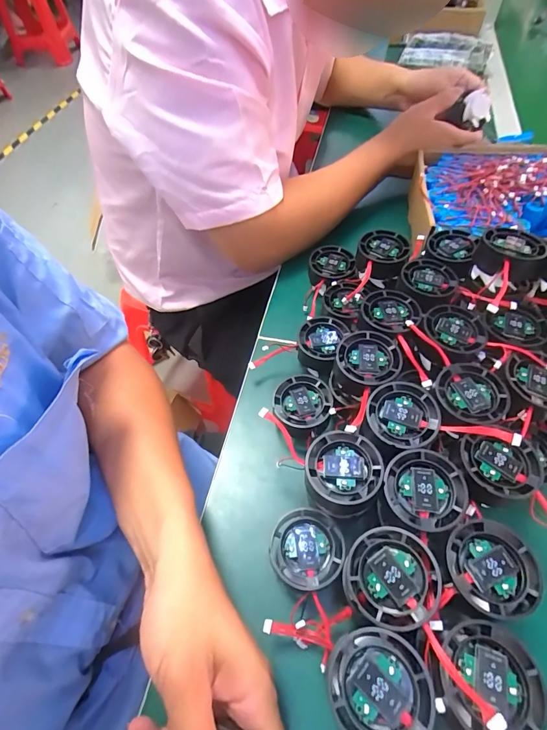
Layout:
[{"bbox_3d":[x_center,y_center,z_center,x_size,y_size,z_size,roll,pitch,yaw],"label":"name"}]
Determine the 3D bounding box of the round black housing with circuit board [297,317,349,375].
[{"bbox_3d":[0.046,-0.022,0.379,0.043,0.024,0.052,22,59,15],"label":"round black housing with circuit board"}]

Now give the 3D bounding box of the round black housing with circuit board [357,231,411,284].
[{"bbox_3d":[0.111,-0.111,0.393,0.047,0.031,0.045,0,56,0],"label":"round black housing with circuit board"}]

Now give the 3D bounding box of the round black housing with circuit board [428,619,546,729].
[{"bbox_3d":[0.113,0.166,0.201,0.053,0.015,0.051,0,56,0],"label":"round black housing with circuit board"}]

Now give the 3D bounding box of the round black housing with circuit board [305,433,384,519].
[{"bbox_3d":[0.049,0.082,0.280,0.052,0.041,0.052,0,56,0],"label":"round black housing with circuit board"}]

